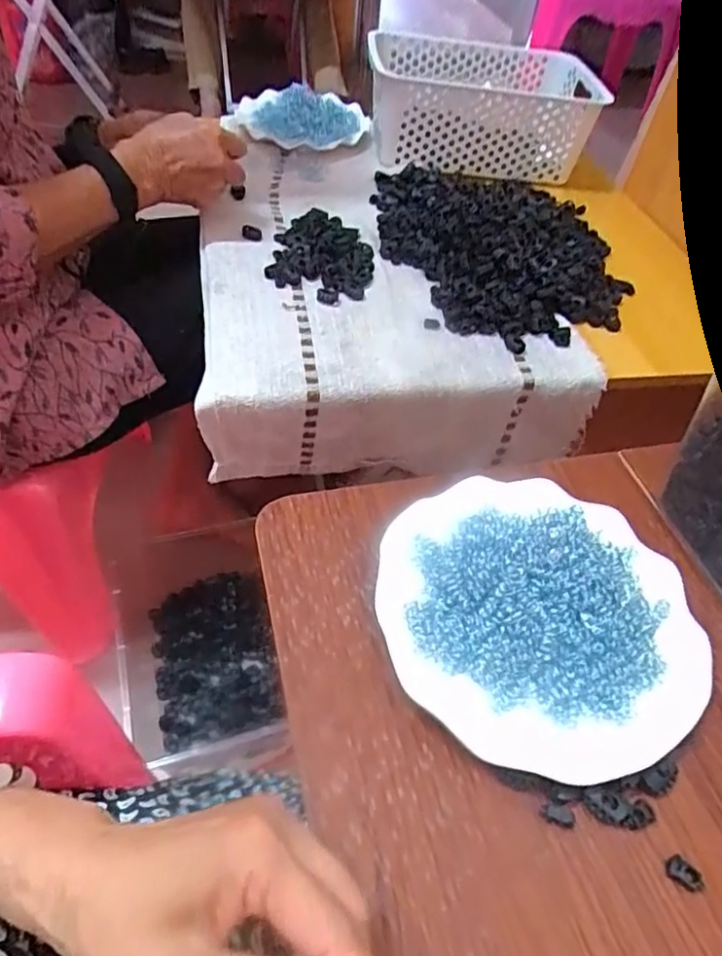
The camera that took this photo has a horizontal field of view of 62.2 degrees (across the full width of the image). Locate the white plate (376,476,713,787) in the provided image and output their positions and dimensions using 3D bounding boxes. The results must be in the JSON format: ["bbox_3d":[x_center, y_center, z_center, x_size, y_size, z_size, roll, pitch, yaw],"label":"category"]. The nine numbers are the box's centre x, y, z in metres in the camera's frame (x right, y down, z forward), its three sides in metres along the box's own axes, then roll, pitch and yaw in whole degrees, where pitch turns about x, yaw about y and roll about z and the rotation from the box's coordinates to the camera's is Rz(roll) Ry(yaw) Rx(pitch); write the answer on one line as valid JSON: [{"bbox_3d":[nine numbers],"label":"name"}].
[{"bbox_3d":[0.103,0.080,0.355,0.180,0.044,0.178,3,47,-3],"label":"white plate"}]

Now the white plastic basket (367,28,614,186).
[{"bbox_3d":[0.170,-0.542,0.882,0.309,0.111,0.205,2,47,-4],"label":"white plastic basket"}]

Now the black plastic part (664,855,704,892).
[{"bbox_3d":[0.155,0.190,0.287,0.018,0.007,0.010,27,50,18],"label":"black plastic part"}]

